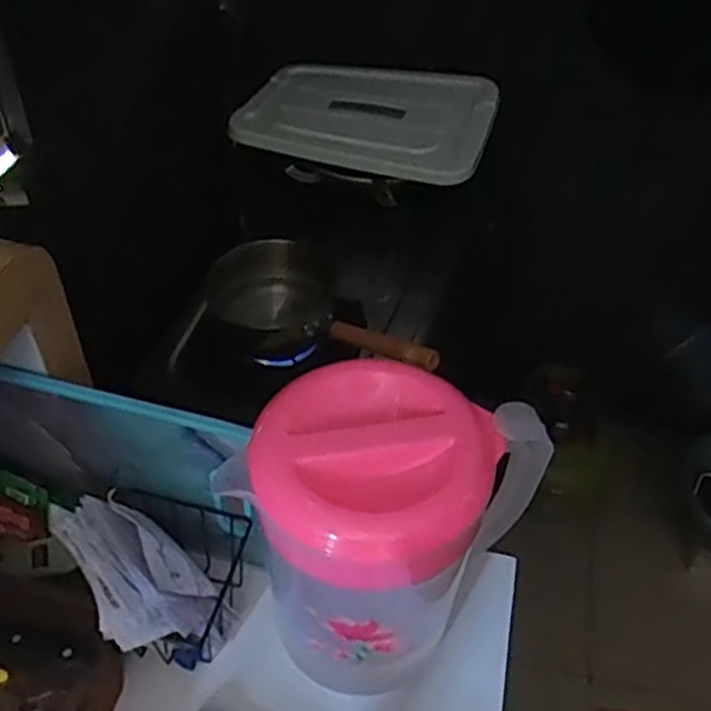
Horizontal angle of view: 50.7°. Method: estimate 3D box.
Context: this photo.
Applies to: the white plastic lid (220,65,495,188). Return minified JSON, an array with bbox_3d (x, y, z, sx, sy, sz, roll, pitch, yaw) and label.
[{"bbox_3d":[0.029,-0.382,1.157,0.357,0.039,0.284,14,51,13],"label":"white plastic lid"}]

